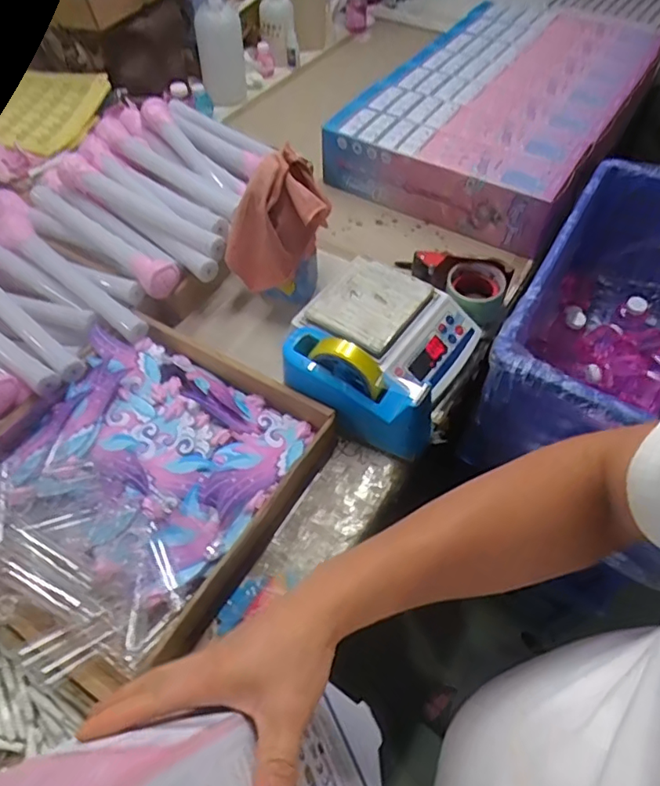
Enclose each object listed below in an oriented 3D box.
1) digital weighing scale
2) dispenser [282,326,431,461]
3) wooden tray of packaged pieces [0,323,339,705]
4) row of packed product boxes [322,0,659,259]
[{"bbox_3d":[0.080,-0.092,0.766,0.224,0.068,0.190,27,59,18],"label":"digital weighing scale"},{"bbox_3d":[0.033,-0.010,0.678,0.202,0.099,0.076,29,59,19],"label":"dispenser"},{"bbox_3d":[-0.233,0.088,0.637,0.356,0.059,0.387,29,59,20],"label":"wooden tray of packaged pieces"},{"bbox_3d":[0.337,-0.582,1.096,0.439,0.118,0.708,27,59,18],"label":"row of packed product boxes"}]

